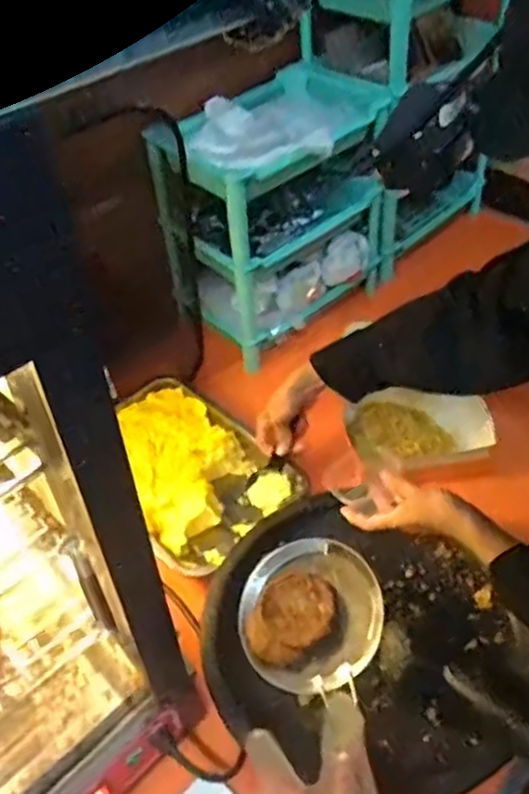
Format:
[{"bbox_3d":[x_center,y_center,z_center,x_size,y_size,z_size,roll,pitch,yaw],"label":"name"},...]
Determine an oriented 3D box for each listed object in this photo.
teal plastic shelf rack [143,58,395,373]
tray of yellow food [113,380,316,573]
[{"bbox_3d":[0.024,-0.275,1.077,0.213,0.301,0.343,28,53,28],"label":"teal plastic shelf rack"},{"bbox_3d":[-0.101,0.094,0.948,0.191,0.056,0.285,-30,51,-24],"label":"tray of yellow food"}]

